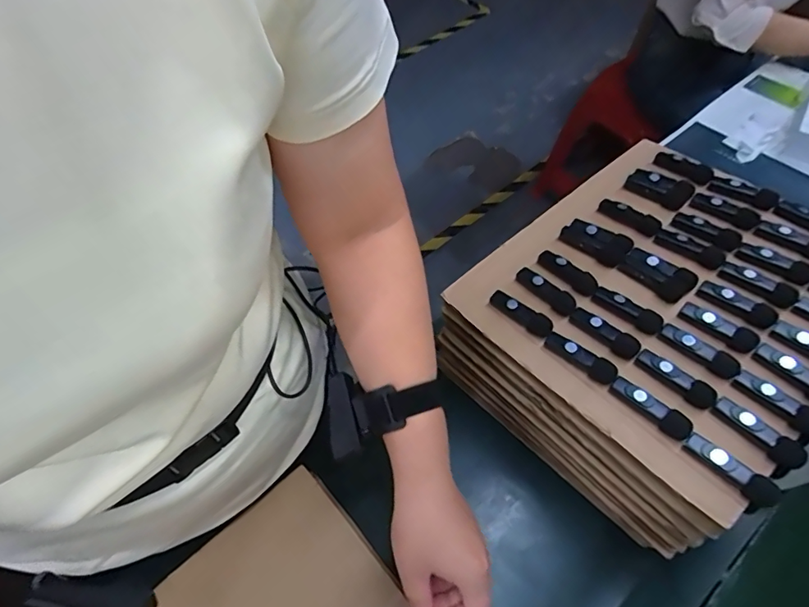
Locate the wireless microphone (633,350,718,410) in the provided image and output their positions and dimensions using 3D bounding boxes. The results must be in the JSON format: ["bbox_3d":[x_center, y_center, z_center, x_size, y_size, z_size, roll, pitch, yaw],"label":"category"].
[{"bbox_3d":[0.223,0.061,0.398,0.014,0.019,0.064,-37,65,-19],"label":"wireless microphone"}]

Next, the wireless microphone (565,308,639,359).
[{"bbox_3d":[0.178,0.025,0.432,0.063,0.012,0.017,39,67,22],"label":"wireless microphone"}]

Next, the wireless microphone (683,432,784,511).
[{"bbox_3d":[0.239,0.122,0.354,0.014,0.019,0.065,-40,66,-21],"label":"wireless microphone"}]

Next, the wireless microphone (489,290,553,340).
[{"bbox_3d":[0.108,0.009,0.452,0.064,0.013,0.017,39,67,22],"label":"wireless microphone"}]

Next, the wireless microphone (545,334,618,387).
[{"bbox_3d":[0.152,0.047,0.420,0.064,0.017,0.015,37,66,21],"label":"wireless microphone"}]

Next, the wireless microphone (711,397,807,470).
[{"bbox_3d":[0.268,0.099,0.368,0.014,0.022,0.063,-38,65,-20],"label":"wireless microphone"}]

